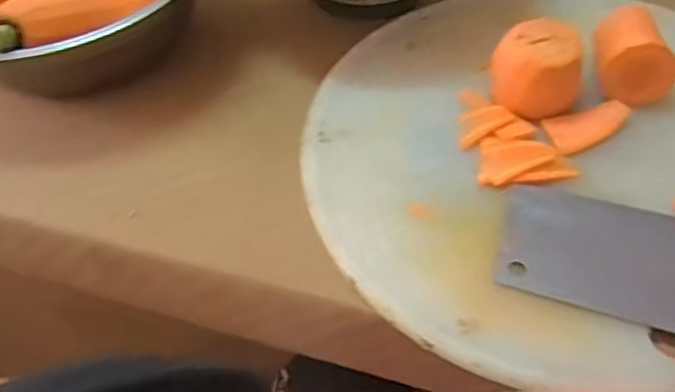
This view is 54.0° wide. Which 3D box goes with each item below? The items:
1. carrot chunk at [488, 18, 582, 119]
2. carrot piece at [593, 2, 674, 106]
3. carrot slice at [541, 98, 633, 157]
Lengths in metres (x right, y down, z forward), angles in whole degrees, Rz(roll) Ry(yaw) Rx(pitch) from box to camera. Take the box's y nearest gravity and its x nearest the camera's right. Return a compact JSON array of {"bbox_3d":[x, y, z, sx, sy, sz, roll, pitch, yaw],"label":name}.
[{"bbox_3d":[0.134,-0.085,0.448,0.057,0.046,0.050,13,52,15],"label":"carrot chunk"},{"bbox_3d":[0.203,-0.100,0.456,0.047,0.041,0.063,5,51,9],"label":"carrot piece"},{"bbox_3d":[0.169,-0.046,0.444,0.057,0.007,0.026,-17,89,-8],"label":"carrot slice"}]

